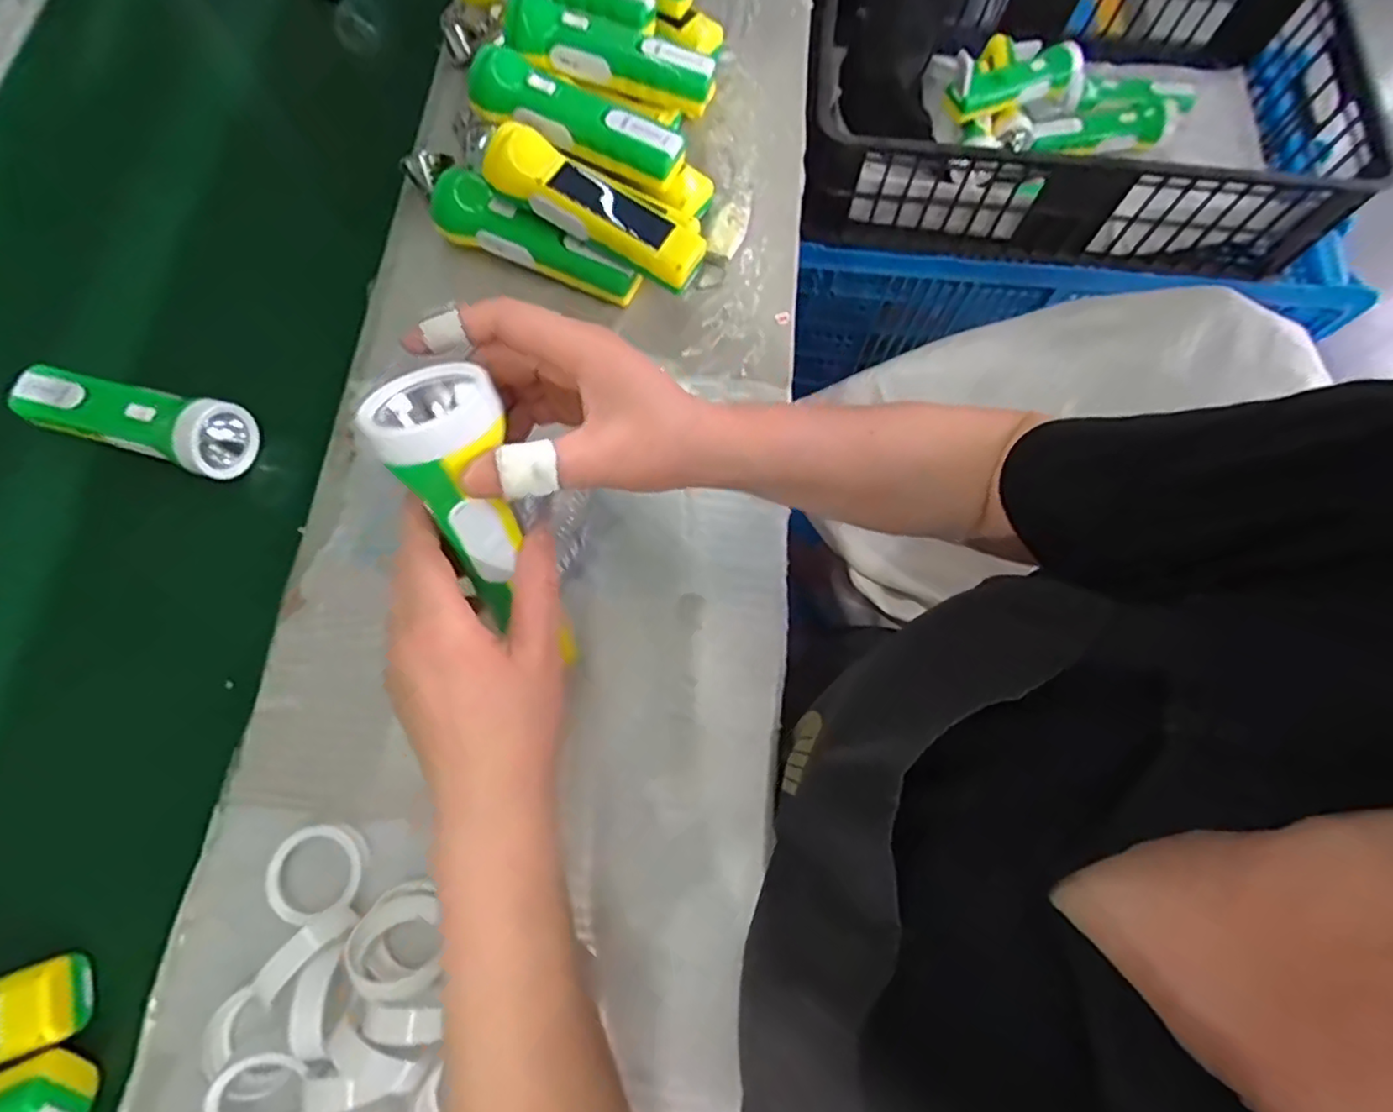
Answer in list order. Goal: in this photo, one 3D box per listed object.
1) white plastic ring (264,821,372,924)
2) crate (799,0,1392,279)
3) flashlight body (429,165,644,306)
[{"bbox_3d":[-0.222,0.184,0.374,0.054,0.019,0.048,-25,74,-7],"label":"white plastic ring"},{"bbox_3d":[0.448,-0.581,0.757,0.606,0.162,0.466,6,73,3],"label":"crate"},{"bbox_3d":[-0.127,-0.236,0.488,0.171,0.048,0.040,30,75,9],"label":"flashlight body"}]

